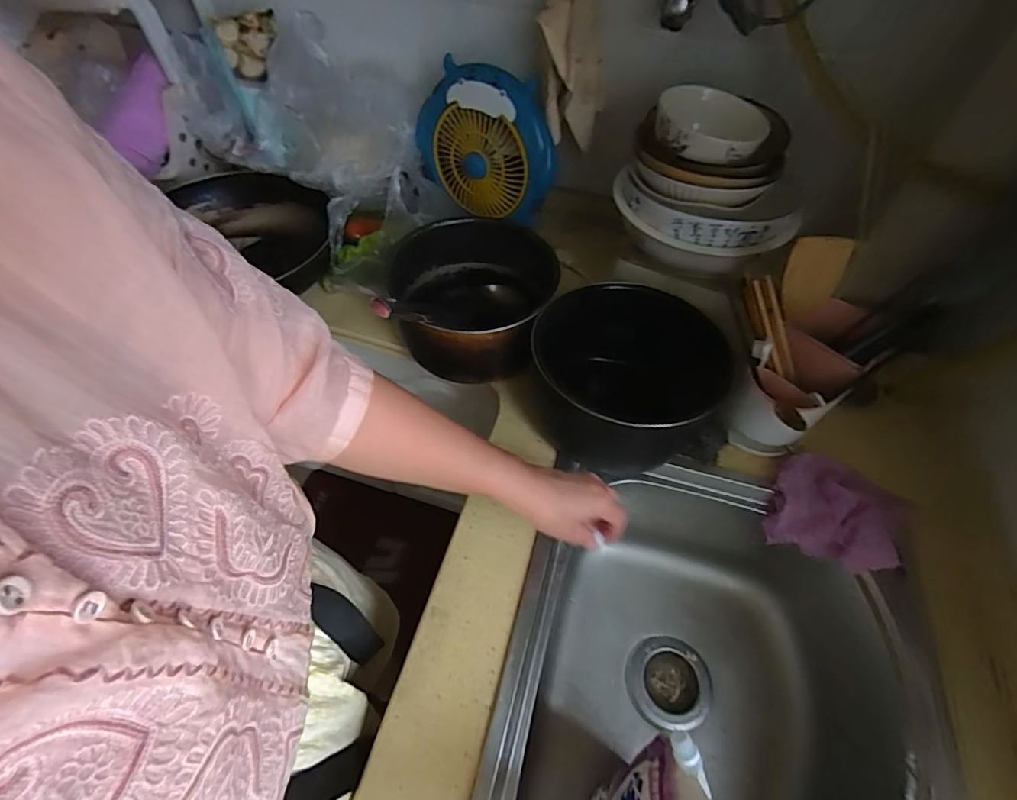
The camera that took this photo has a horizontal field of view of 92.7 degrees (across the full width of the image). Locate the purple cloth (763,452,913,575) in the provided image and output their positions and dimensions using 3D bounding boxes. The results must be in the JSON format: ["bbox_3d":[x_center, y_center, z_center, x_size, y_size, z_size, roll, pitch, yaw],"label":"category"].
[{"bbox_3d":[0.399,0.137,0.590,0.142,0.034,0.119,18,77,20],"label":"purple cloth"}]

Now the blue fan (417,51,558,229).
[{"bbox_3d":[-0.038,-0.429,0.812,0.237,0.221,0.079,28,58,19],"label":"blue fan"}]

